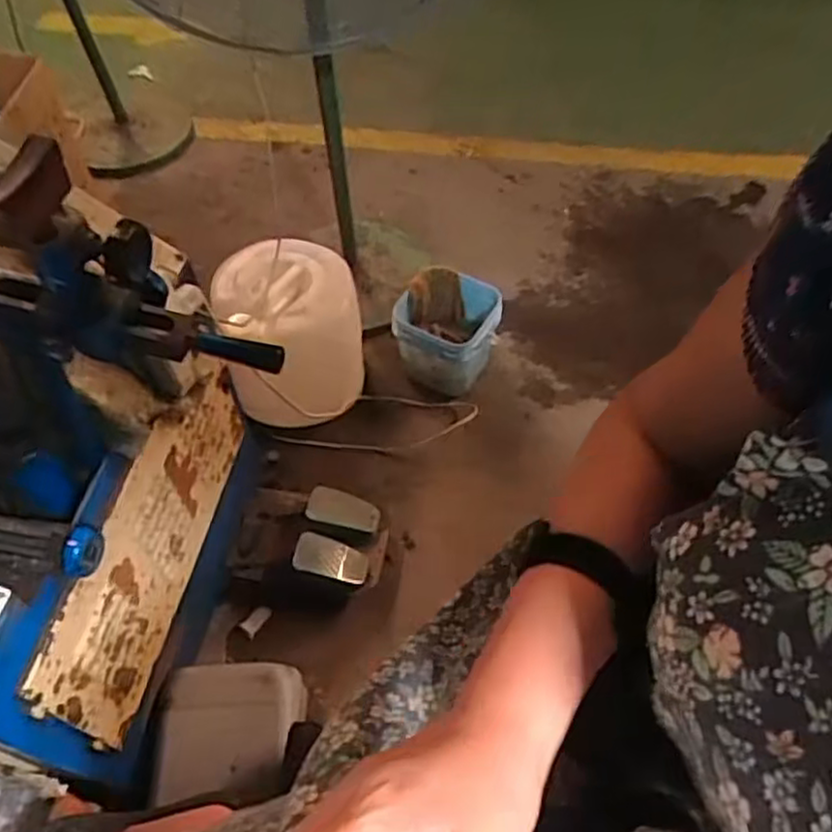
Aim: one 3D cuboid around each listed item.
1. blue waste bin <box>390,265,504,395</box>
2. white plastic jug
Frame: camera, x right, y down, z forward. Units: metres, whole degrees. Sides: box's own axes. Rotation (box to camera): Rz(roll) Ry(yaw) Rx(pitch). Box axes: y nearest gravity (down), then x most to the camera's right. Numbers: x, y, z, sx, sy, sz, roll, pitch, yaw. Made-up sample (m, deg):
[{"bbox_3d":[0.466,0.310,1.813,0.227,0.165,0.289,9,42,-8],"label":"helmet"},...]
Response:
[{"bbox_3d":[0.069,-0.196,1.689,0.224,0.210,0.224,-1,55,1],"label":"blue waste bin"},{"bbox_3d":[-0.264,-0.169,1.554,0.288,0.307,0.280,-6,55,-3],"label":"white plastic jug"}]

